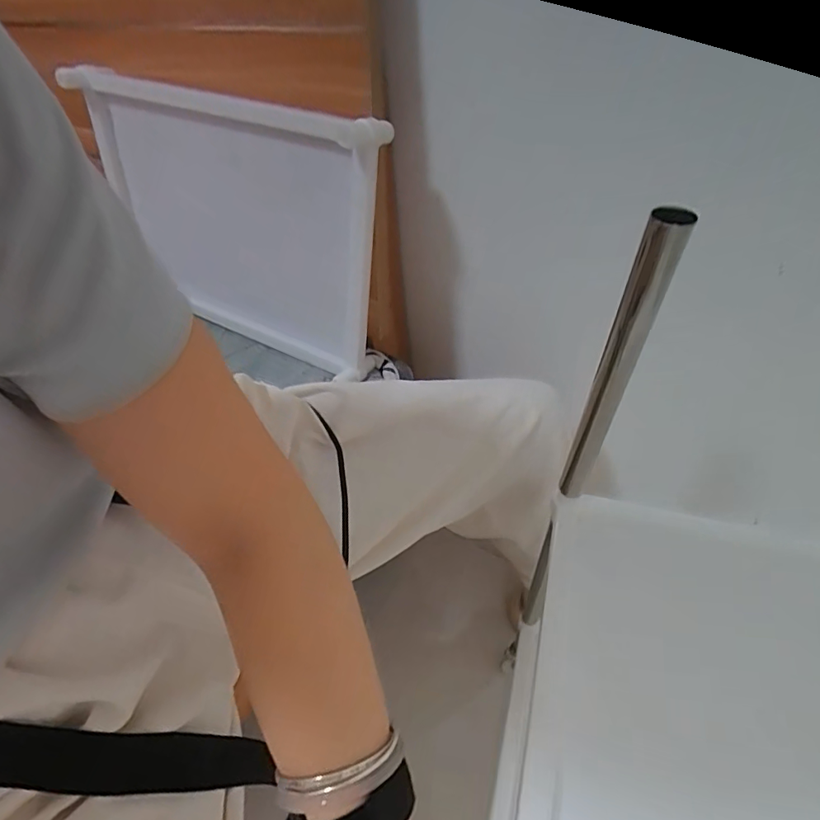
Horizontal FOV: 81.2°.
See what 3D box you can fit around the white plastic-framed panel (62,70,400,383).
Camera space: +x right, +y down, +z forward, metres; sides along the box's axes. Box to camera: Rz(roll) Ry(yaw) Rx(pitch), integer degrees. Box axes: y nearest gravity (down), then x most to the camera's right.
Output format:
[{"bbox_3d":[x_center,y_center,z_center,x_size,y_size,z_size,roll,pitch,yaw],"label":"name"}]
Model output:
[{"bbox_3d":[-0.231,-0.228,0.623,0.431,0.315,0.045,22,40,19],"label":"white plastic-framed panel"}]

